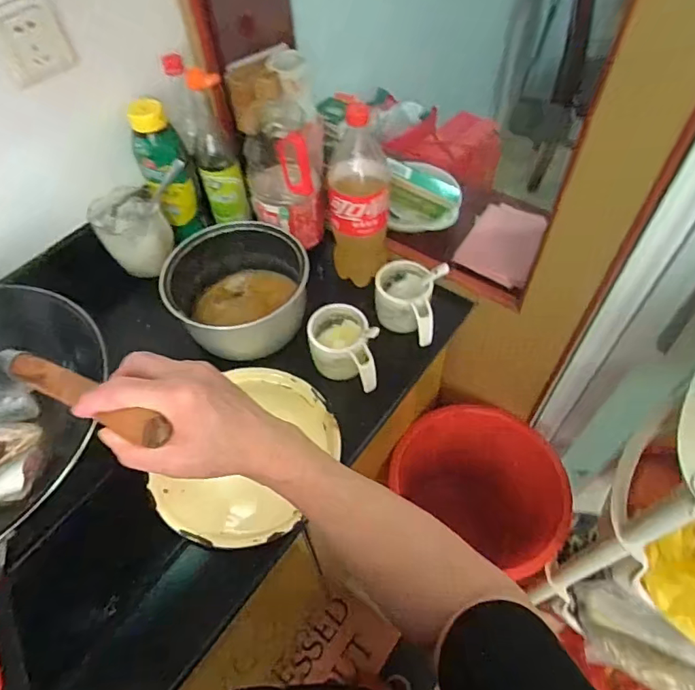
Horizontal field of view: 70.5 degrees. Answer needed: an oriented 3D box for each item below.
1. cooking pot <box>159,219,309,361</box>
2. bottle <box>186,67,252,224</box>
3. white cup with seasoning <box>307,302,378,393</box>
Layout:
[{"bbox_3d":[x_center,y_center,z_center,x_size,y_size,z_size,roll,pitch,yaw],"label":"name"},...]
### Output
[{"bbox_3d":[-0.156,-0.085,0.736,0.175,0.104,0.187,-1,55,1],"label":"cooking pot"},{"bbox_3d":[-0.206,-0.300,0.761,0.059,0.227,0.074,-20,56,-12],"label":"bottle"},{"bbox_3d":[-0.006,0.007,0.688,0.081,0.089,0.130,-20,56,-12],"label":"white cup with seasoning"}]

